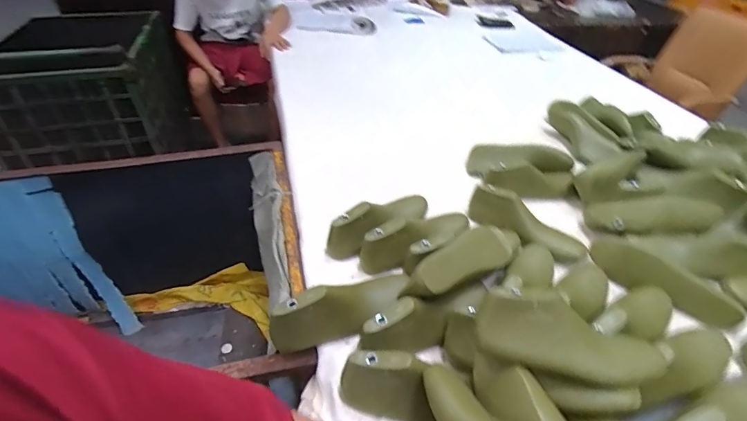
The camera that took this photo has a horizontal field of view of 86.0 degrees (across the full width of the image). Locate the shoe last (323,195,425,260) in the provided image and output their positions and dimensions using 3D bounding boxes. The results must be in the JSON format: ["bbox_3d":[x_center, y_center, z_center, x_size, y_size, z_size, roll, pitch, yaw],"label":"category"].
[{"bbox_3d":[0.018,0.018,0.809,0.249,0.094,0.062,-29,49,-33],"label":"shoe last"}]

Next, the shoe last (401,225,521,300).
[{"bbox_3d":[0.153,0.095,0.686,0.251,0.074,0.070,-25,46,-29],"label":"shoe last"}]

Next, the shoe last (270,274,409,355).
[{"bbox_3d":[-0.051,0.159,0.631,0.216,0.082,0.067,-17,43,-22],"label":"shoe last"}]

